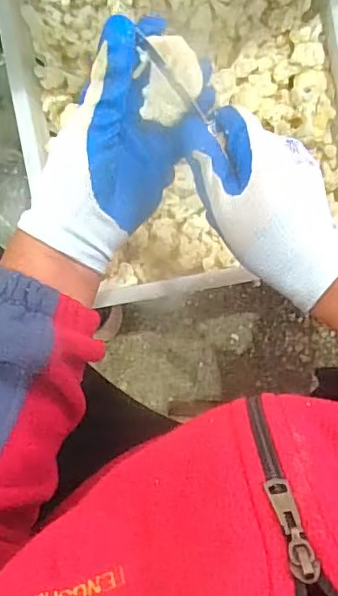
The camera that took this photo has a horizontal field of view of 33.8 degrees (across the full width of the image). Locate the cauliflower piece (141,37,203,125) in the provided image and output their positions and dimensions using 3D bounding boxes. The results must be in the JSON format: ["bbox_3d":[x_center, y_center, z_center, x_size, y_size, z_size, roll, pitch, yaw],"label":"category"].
[{"bbox_3d":[0.003,-0.152,0.389,0.039,0.024,0.052,2,92,8],"label":"cauliflower piece"}]

